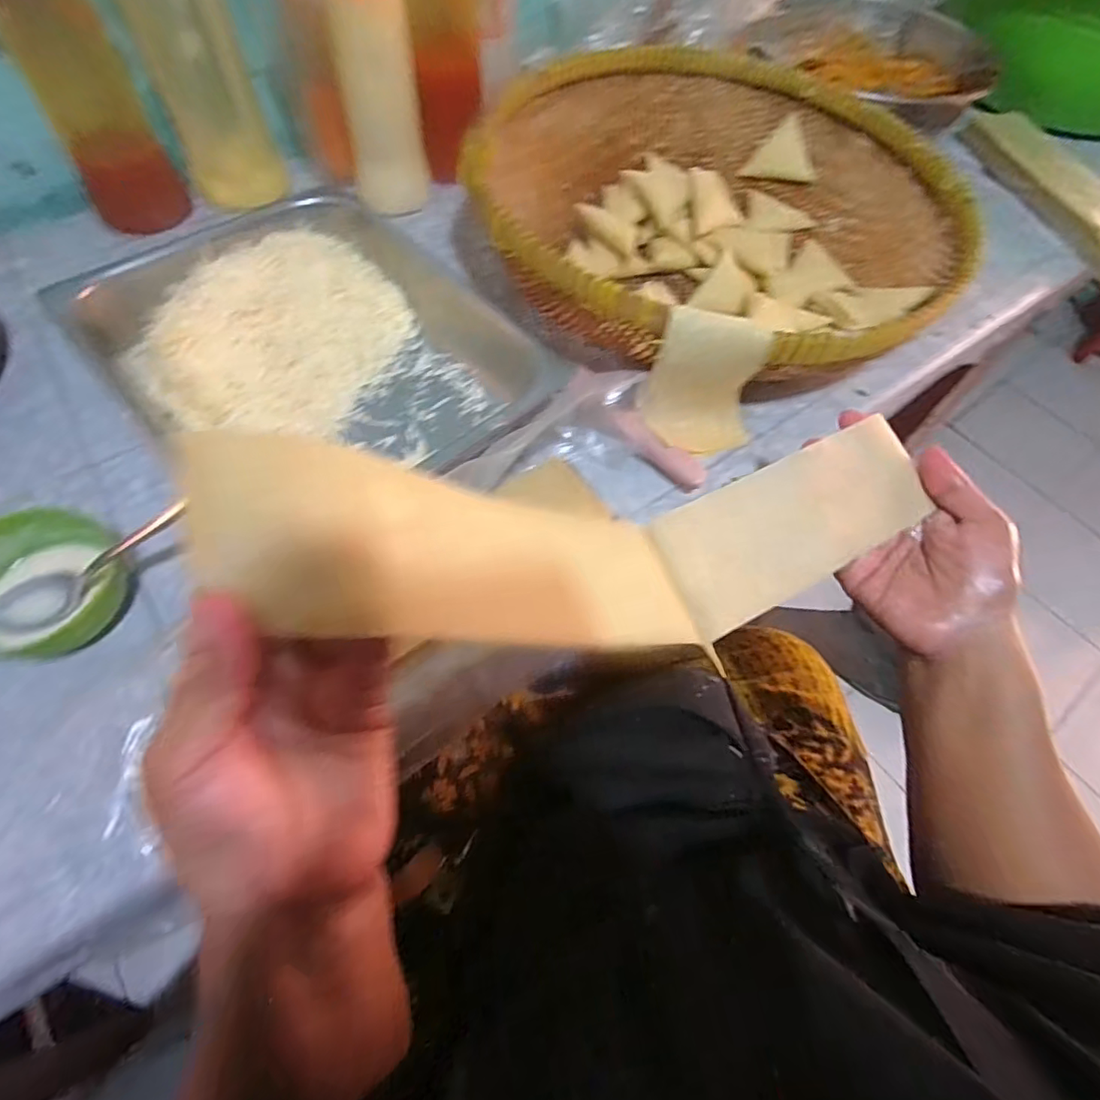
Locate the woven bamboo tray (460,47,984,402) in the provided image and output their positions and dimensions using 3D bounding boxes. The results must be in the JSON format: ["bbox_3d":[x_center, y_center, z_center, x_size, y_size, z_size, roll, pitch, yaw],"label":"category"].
[{"bbox_3d":[0.168,-0.329,0.544,0.407,0.094,0.373,39,65,17],"label":"woven bamboo tray"}]

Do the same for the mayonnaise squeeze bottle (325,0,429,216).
[{"bbox_3d":[-0.162,-0.433,0.533,0.073,0.189,0.063,-11,62,-11],"label":"mayonnaise squeeze bottle"}]

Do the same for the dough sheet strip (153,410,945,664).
[{"bbox_3d":[0.051,-0.007,0.258,0.361,0.061,0.080,-3,58,-33],"label":"dough sheet strip"}]

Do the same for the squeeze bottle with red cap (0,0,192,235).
[{"bbox_3d":[-0.413,-0.395,0.493,0.074,0.212,0.073,28,62,11],"label":"squeeze bottle with red cap"}]

